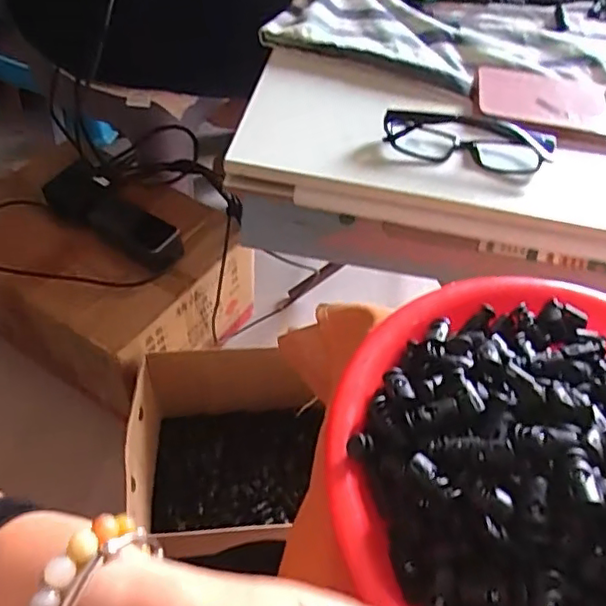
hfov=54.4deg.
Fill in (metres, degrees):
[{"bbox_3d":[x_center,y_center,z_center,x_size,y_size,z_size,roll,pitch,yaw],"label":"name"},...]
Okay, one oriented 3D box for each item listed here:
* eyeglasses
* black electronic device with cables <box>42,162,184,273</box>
[{"bbox_3d":[0.135,-0.131,0.476,0.136,0.025,0.045,7,51,0],"label":"eyeglasses"},{"bbox_3d":[-0.264,-0.122,0.831,0.218,0.041,0.077,29,54,17],"label":"black electronic device with cables"}]

